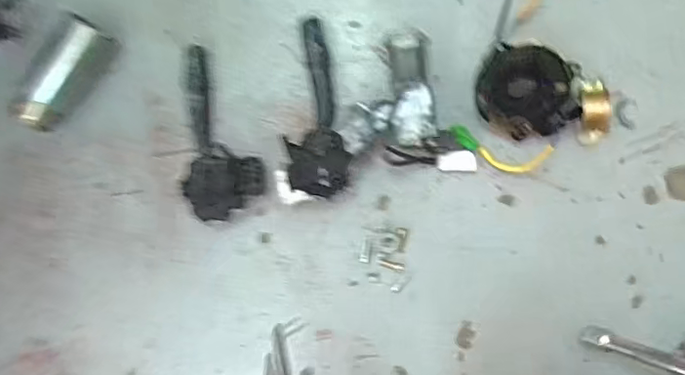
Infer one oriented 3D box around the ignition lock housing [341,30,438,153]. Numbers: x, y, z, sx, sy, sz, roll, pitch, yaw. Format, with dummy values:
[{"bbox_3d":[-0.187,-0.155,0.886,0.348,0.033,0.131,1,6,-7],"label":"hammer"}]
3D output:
[{"bbox_3d":[0.047,-0.093,0.592,0.096,0.061,0.119,-7,91,6],"label":"ignition lock housing"}]

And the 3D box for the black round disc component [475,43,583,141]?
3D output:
[{"bbox_3d":[0.188,-0.101,0.577,0.099,0.033,0.099,5,121,8],"label":"black round disc component"}]

